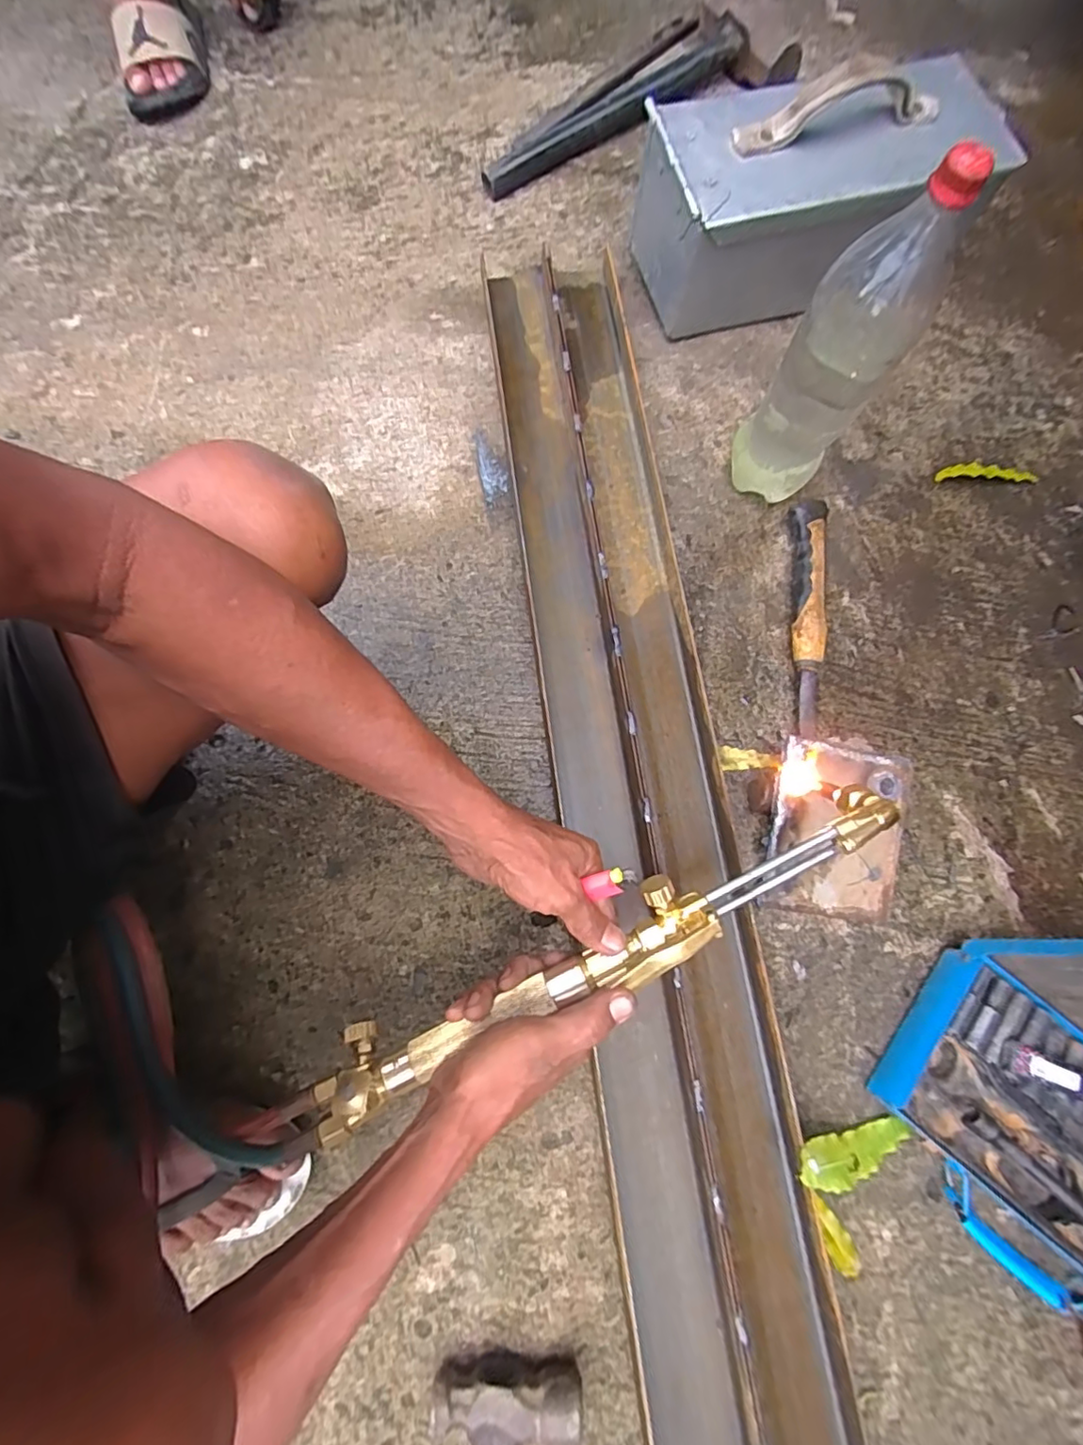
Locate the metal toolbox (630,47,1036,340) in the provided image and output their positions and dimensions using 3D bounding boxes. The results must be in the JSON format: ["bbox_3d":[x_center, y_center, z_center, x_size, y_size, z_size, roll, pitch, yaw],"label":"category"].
[{"bbox_3d":[0.297,-0.568,0.618,0.358,0.152,0.151,-11,78,-9],"label":"metal toolbox"}]

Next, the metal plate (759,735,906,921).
[{"bbox_3d":[0.270,0.098,0.519,0.120,0.012,0.151,9,90,-4],"label":"metal plate"}]

